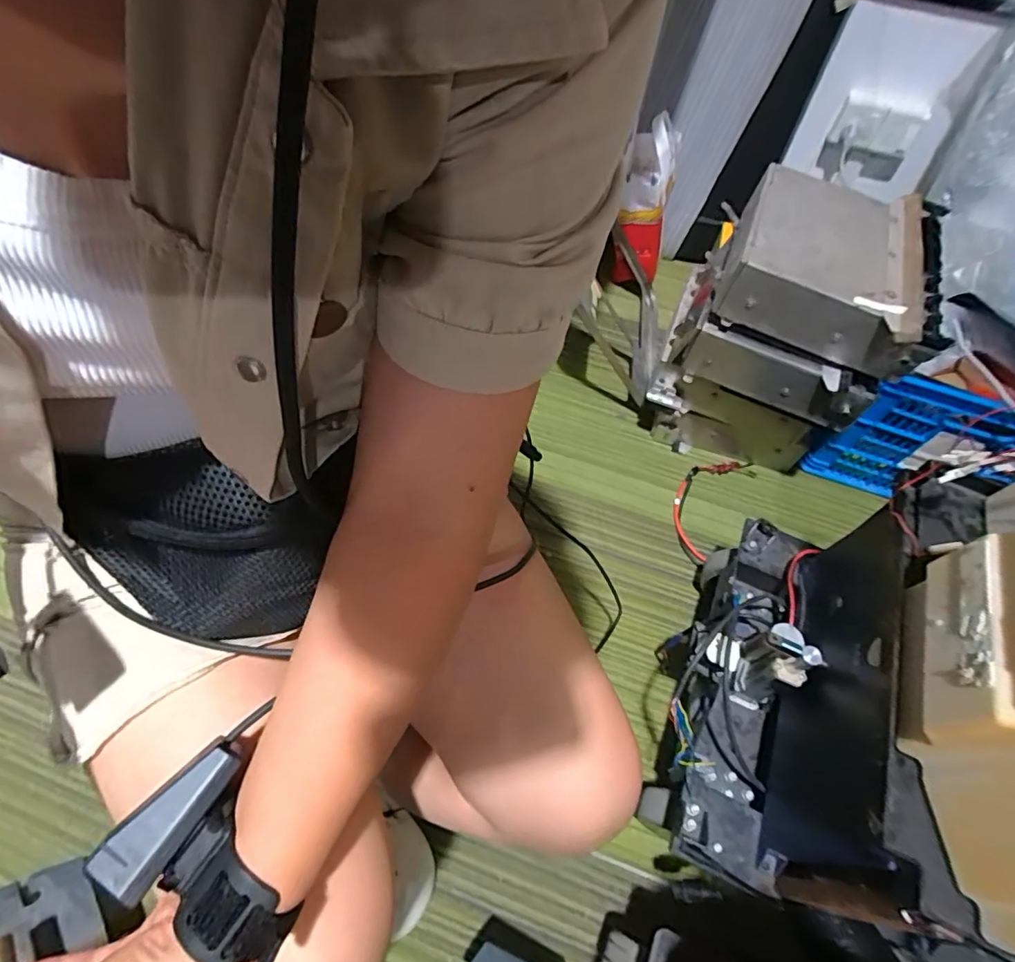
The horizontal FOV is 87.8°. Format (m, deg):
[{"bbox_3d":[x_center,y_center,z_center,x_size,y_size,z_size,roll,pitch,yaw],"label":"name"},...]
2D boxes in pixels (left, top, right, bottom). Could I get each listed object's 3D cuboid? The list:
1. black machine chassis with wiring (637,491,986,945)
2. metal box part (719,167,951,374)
[{"bbox_3d":[0.278,0.193,0.569,0.152,0.294,0.405,18,58,6],"label":"black machine chassis with wiring"},{"bbox_3d":[0.444,-0.307,0.750,0.251,0.100,0.301,19,58,7],"label":"metal box part"}]

